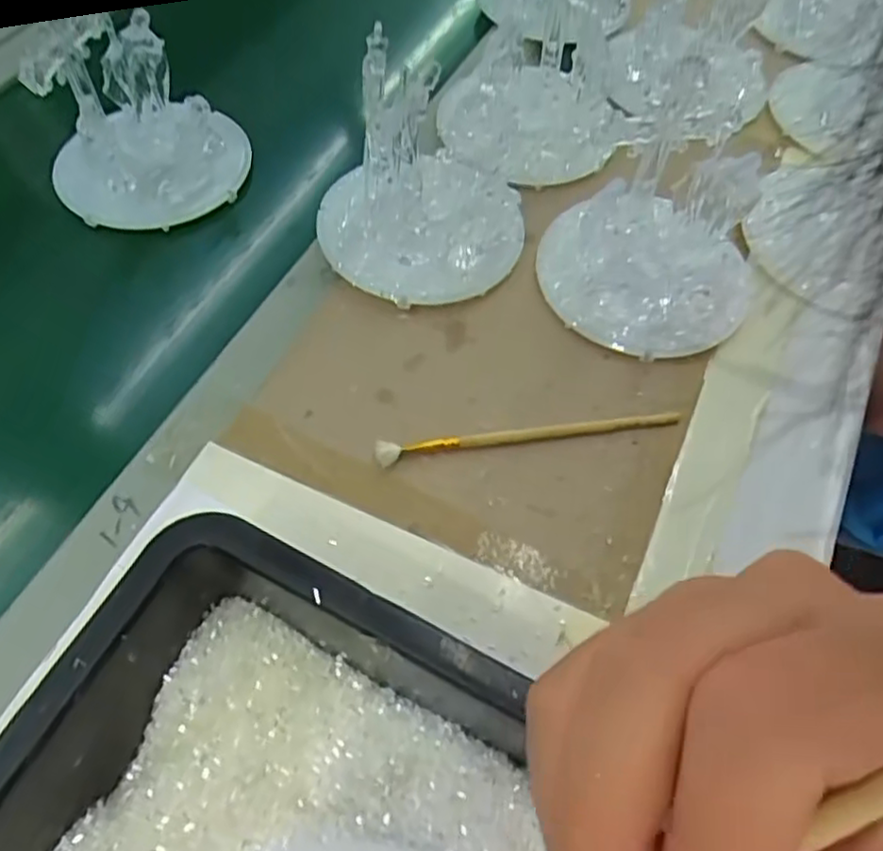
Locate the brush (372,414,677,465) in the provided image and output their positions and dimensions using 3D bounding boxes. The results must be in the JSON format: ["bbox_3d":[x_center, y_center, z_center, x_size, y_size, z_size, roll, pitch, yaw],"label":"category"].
[{"bbox_3d":[0.048,0.004,0.369,0.166,0.005,0.013,-8,61,-7],"label":"brush"}]

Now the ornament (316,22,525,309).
[{"bbox_3d":[-0.011,-0.150,0.390,0.120,0.117,0.111,-8,61,-7],"label":"ornament"}]

